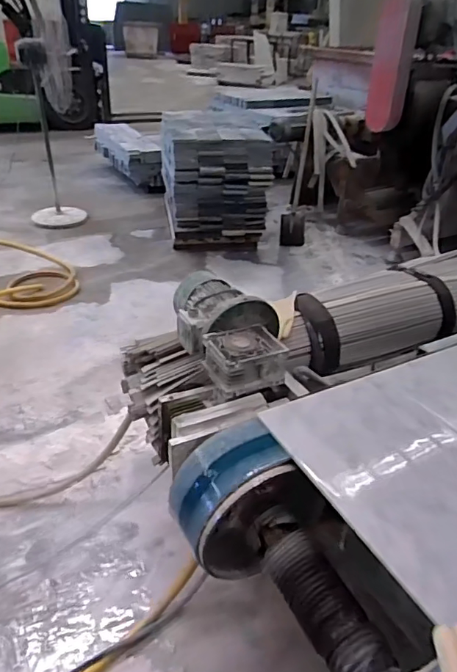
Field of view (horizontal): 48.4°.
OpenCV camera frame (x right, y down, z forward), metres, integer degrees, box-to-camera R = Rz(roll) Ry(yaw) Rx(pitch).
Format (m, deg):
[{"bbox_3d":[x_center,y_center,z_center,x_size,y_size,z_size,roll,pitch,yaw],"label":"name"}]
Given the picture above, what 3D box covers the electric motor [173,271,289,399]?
[{"bbox_3d":[0.000,-0.031,1.150,0.196,0.153,0.347,-11,35,-21],"label":"electric motor"}]

